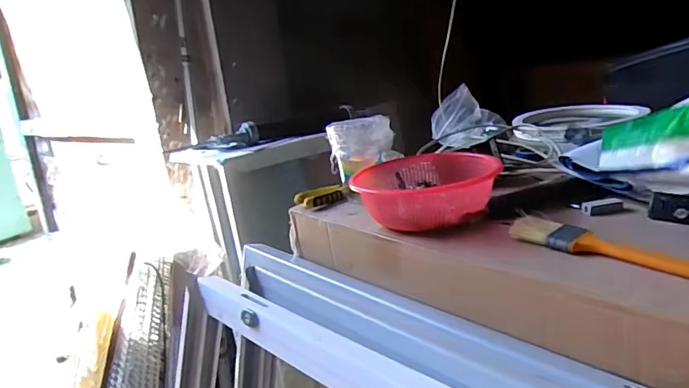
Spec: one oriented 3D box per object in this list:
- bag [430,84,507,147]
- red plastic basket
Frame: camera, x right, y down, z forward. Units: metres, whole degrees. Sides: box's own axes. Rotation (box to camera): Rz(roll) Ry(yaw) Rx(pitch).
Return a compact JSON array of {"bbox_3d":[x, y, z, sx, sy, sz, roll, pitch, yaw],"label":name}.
[{"bbox_3d":[0.229,-0.143,0.933,0.131,0.097,0.057,-4,15,11],"label":"bag"},{"bbox_3d":[0.108,-0.012,0.636,0.172,0.052,0.196,-1,16,21],"label":"red plastic basket"}]

